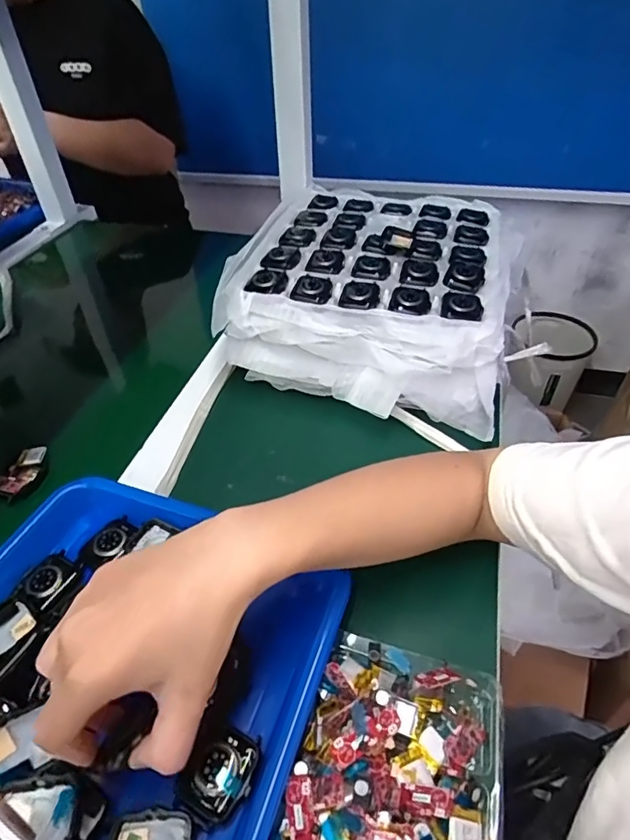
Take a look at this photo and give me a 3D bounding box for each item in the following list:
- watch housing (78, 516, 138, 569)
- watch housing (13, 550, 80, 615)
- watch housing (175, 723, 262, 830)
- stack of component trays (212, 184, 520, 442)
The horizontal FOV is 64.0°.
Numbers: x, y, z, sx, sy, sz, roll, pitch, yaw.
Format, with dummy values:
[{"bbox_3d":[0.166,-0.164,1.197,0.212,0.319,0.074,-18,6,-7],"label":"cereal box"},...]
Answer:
[{"bbox_3d":[-0.154,0.092,0.378,0.030,0.007,0.043,28,51,28],"label":"watch housing"},{"bbox_3d":[-0.186,0.114,0.356,0.037,0.009,0.040,21,48,23],"label":"watch housing"},{"bbox_3d":[-0.053,0.193,0.278,0.036,0.008,0.043,18,47,20],"label":"watch housing"},{"bbox_3d":[0.067,-0.149,0.559,0.287,0.097,0.290,14,46,16],"label":"stack of component trays"}]

